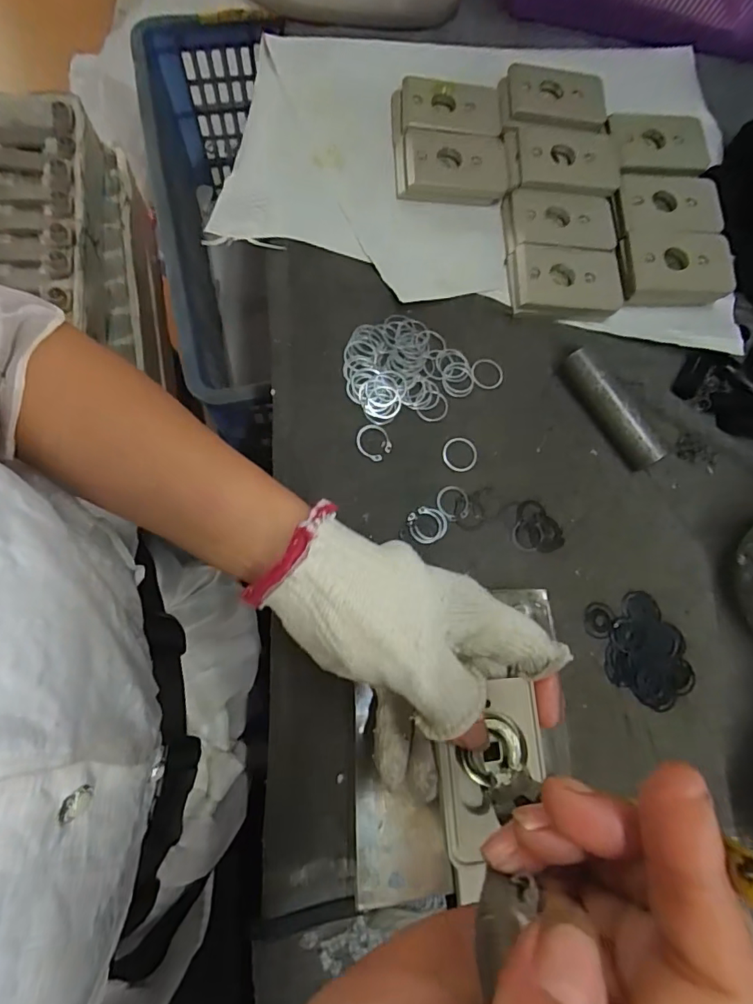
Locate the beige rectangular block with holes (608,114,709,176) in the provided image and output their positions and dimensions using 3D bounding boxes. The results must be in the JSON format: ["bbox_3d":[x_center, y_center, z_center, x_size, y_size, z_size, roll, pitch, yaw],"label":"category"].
[{"bbox_3d":[0.224,-0.284,0.401,0.076,0.008,0.054,-3,75,-6],"label":"beige rectangular block with holes"}]

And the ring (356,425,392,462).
[{"bbox_3d":[-0.001,-0.040,0.336,0.023,0.004,0.023,1,82,-9],"label":"ring"}]

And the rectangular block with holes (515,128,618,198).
[{"bbox_3d":[0.145,-0.263,0.390,0.073,0.012,0.056,1,75,-5],"label":"rectangular block with holes"}]

